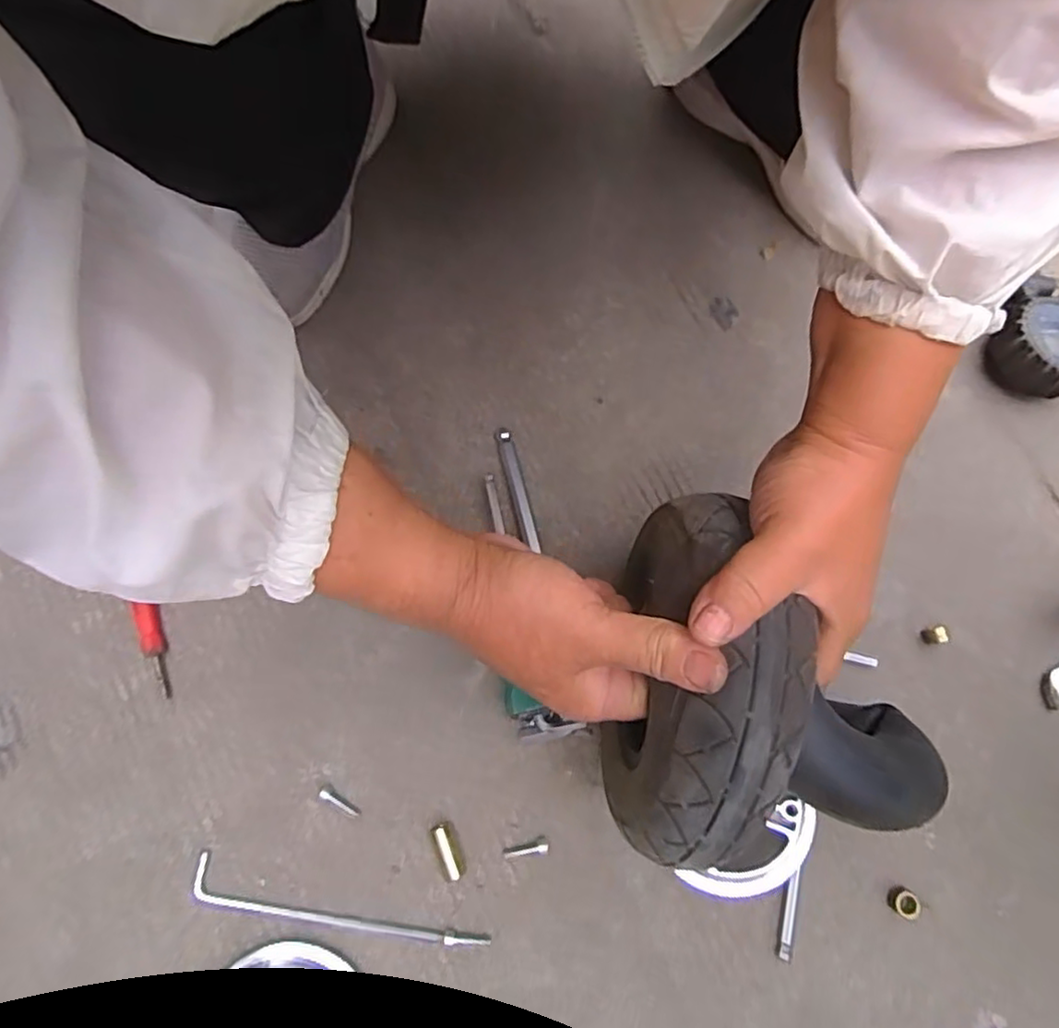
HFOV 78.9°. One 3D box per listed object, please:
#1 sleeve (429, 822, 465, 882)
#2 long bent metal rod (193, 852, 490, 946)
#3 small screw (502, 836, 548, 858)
[{"bbox_3d":[-0.050,0.204,0.388,0.015,0.013,0.031,-24,77,-7],"label":"sleeve"},{"bbox_3d":[-0.114,0.237,0.382,0.178,0.006,0.024,13,76,2],"label":"long bent metal rod"},{"bbox_3d":[-0.002,0.204,0.390,0.028,0.008,0.008,-16,76,-5],"label":"small screw"}]

